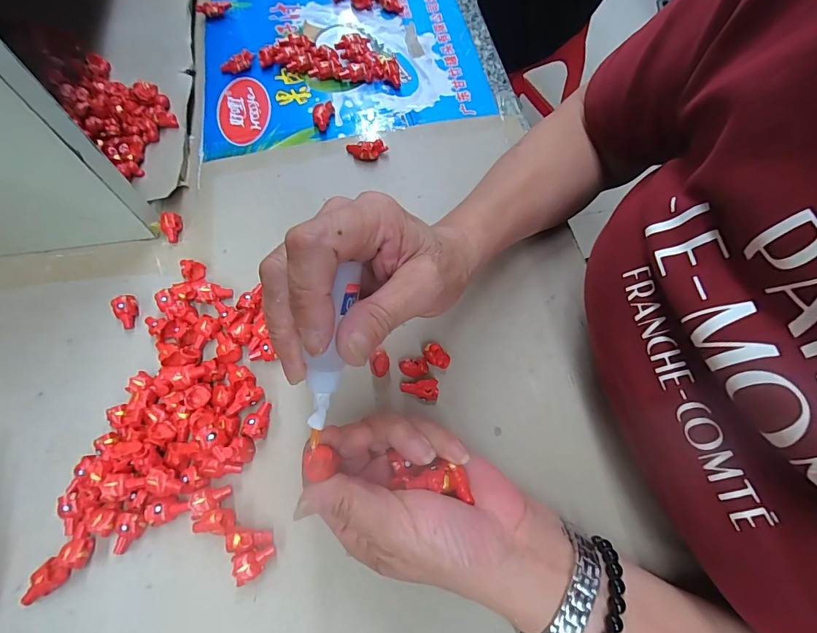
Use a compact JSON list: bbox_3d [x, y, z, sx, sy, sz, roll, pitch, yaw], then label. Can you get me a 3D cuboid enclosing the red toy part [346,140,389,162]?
[{"bbox_3d":[-0.040,-0.158,0.383,0.038,0.014,0.018,6,66,4],"label":"red toy part"}]

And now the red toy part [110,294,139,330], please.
[{"bbox_3d":[-0.225,-0.004,0.323,0.016,0.015,0.024,-13,67,-4],"label":"red toy part"}]

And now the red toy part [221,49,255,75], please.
[{"bbox_3d":[-0.184,-0.274,0.438,0.037,0.014,0.011,-28,68,4],"label":"red toy part"}]

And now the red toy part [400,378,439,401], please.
[{"bbox_3d":[0.008,0.052,0.287,0.026,0.010,0.014,-5,66,-1],"label":"red toy part"}]

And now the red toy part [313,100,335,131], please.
[{"bbox_3d":[-0.086,-0.200,0.404,0.017,0.014,0.036,8,67,5],"label":"red toy part"}]

